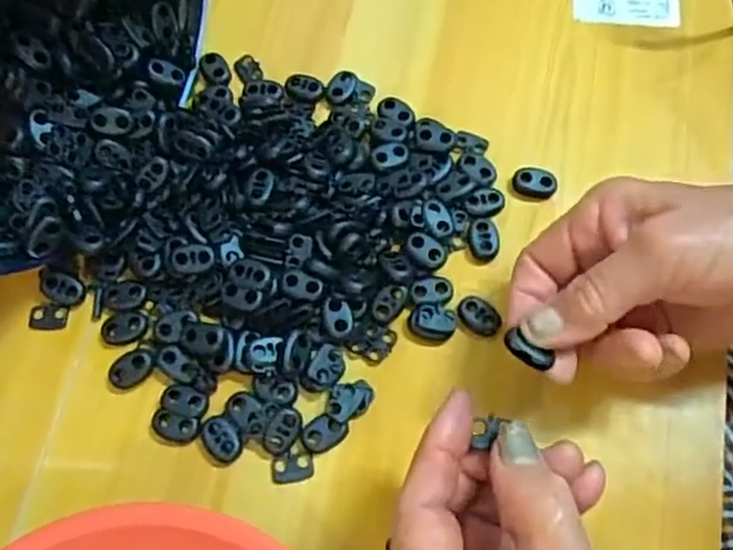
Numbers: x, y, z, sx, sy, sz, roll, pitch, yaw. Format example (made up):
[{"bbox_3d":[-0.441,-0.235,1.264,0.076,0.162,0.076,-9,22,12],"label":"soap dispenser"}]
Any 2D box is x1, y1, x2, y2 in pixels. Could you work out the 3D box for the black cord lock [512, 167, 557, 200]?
[{"bbox_3d":[0.085,-0.046,0.358,0.021,0.006,0.013,18,68,8],"label":"black cord lock"}]

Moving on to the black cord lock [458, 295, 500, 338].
[{"bbox_3d":[0.053,0.020,0.335,0.021,0.006,0.015,29,70,12],"label":"black cord lock"}]

